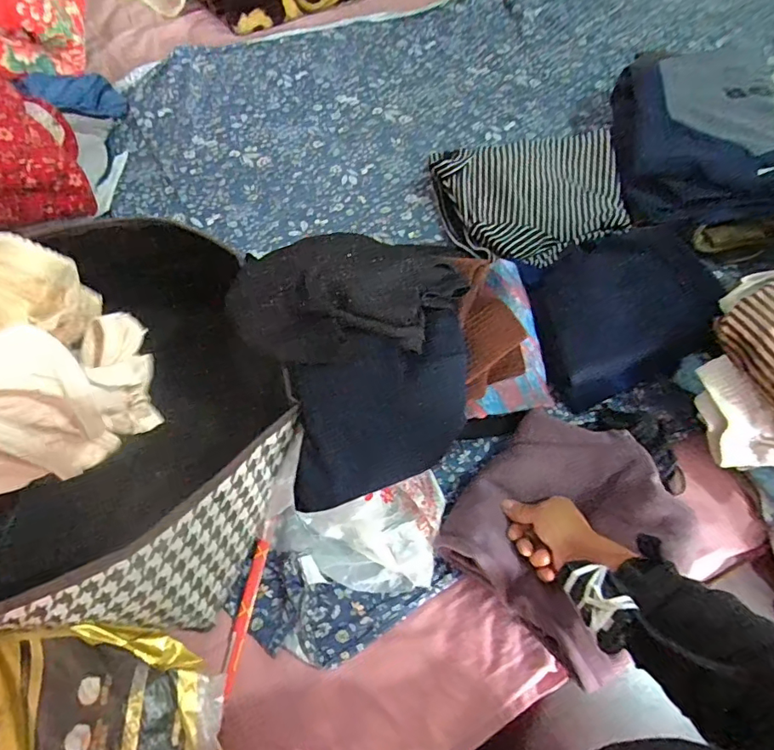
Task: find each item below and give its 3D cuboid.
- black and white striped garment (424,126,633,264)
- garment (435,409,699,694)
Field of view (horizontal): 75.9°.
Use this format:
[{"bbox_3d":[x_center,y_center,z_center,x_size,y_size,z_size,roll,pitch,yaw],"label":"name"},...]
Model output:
[{"bbox_3d":[0.234,-0.309,0.809,0.295,0.083,0.274,-12,64,-7],"label":"black and white striped garment"},{"bbox_3d":[0.200,0.159,0.539,0.205,0.106,0.233,40,70,17],"label":"garment"}]

